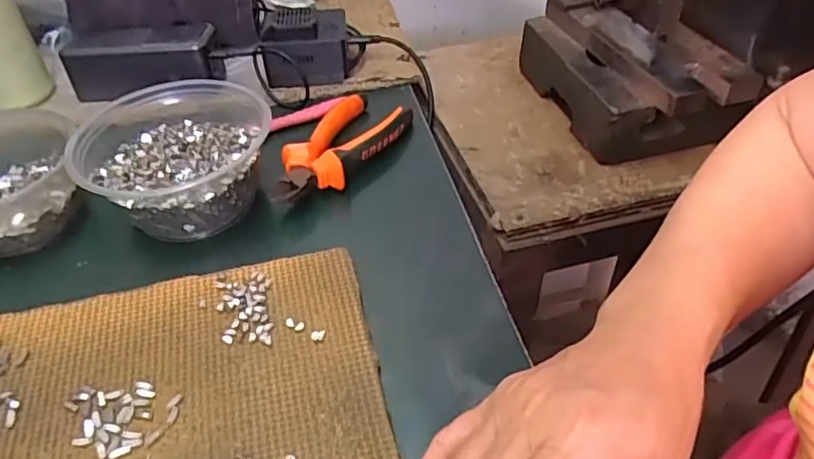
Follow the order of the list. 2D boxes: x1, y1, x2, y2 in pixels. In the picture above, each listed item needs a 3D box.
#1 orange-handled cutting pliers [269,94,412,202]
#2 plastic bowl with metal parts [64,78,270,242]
[{"bbox_3d":[-0.050,-0.066,0.483,0.061,0.023,0.136,18,44,19],"label":"orange-handled cutting pliers"},{"bbox_3d":[-0.169,-0.051,0.443,0.123,0.058,0.128,1,41,-1],"label":"plastic bowl with metal parts"}]

